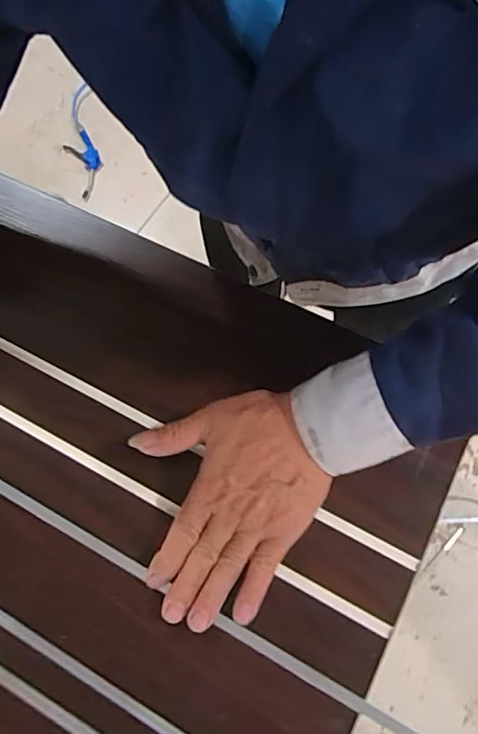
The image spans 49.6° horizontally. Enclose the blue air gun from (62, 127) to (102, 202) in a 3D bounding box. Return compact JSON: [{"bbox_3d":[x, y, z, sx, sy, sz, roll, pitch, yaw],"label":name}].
[{"bbox_3d":[-0.476,-0.631,1.615,0.095,0.031,0.272,-24,69,-5],"label":"blue air gun"}]

